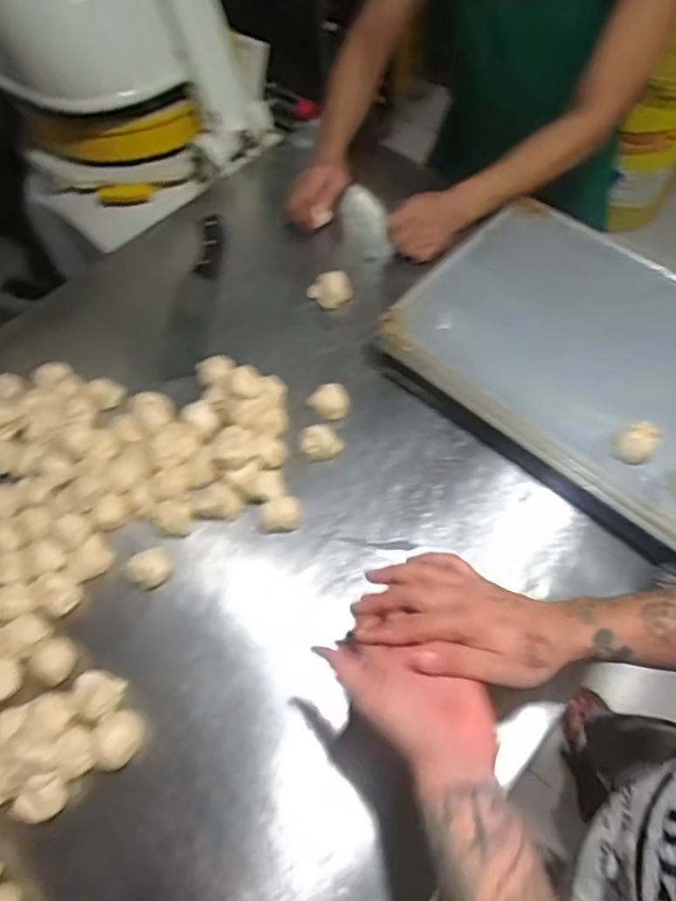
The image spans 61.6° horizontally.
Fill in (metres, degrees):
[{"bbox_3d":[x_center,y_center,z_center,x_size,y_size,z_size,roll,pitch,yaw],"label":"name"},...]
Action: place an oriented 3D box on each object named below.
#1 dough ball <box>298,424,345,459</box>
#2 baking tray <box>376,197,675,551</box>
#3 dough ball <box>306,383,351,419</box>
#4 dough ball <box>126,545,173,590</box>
[{"bbox_3d":[-0.021,-0.012,0.690,0.054,0.029,0.038,-5,61,1],"label":"dough ball"},{"bbox_3d":[0.321,-0.120,0.674,0.467,0.049,0.330,39,69,19],"label":"baking tray"},{"bbox_3d":[-0.010,-0.061,0.721,0.050,0.031,0.042,15,63,11],"label":"dough ball"},{"bbox_3d":[-0.200,0.127,0.614,0.042,0.028,0.045,-1,61,2],"label":"dough ball"}]

